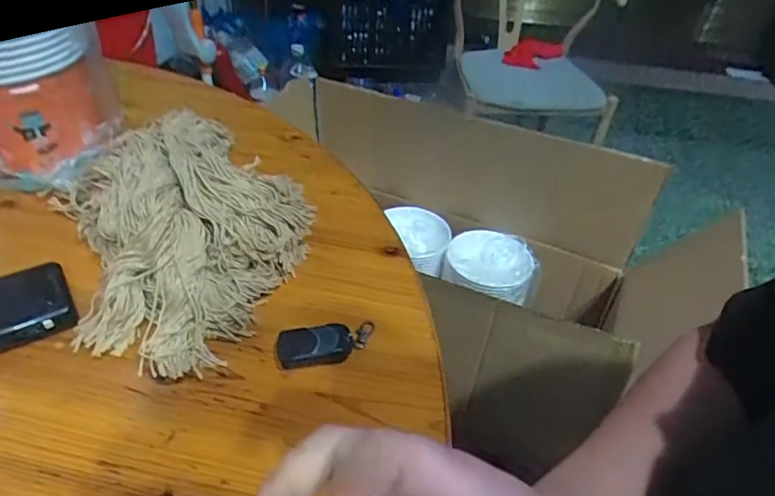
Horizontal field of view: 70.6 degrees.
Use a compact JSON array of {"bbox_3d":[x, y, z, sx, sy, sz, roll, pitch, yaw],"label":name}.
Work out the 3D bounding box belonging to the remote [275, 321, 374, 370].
[{"bbox_3d":[-0.053,0.080,0.471,0.085,0.019,0.039,-5,41,-12],"label":"remote"}]

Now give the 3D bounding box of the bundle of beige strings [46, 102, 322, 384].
[{"bbox_3d":[-0.184,-0.029,0.521,0.229,0.102,0.284,-13,43,-22],"label":"bundle of beige strings"}]

